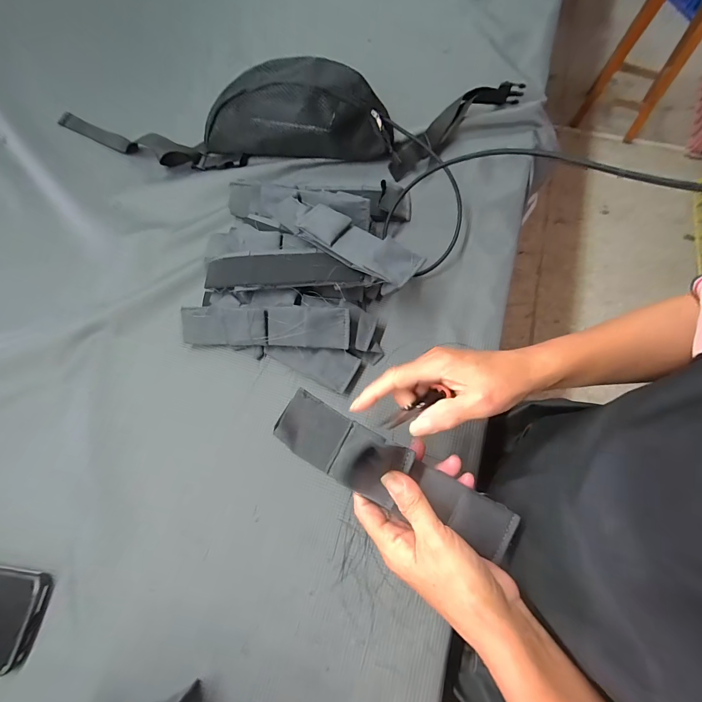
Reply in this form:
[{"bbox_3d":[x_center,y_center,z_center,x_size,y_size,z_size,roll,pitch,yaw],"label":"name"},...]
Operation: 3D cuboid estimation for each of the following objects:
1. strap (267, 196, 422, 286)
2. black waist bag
[{"bbox_3d":[-0.014,-0.133,0.390,0.201,0.034,0.049,36,74,14],"label":"strap"},{"bbox_3d":[-0.106,-0.352,0.503,0.729,0.079,0.166,1,69,2],"label":"black waist bag"}]

